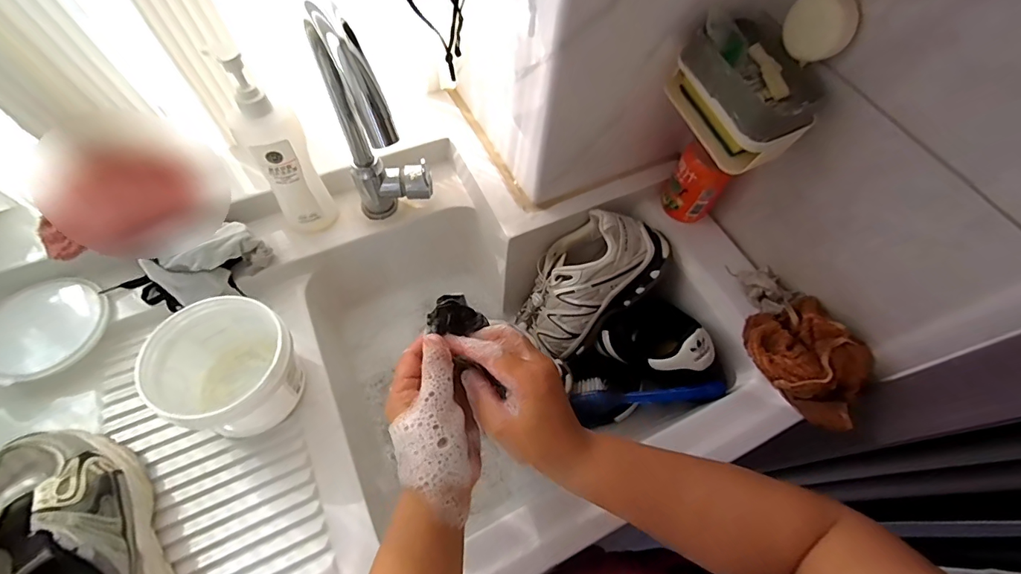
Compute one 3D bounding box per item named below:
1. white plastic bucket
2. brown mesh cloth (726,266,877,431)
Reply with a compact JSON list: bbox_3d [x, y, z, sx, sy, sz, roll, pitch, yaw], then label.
[{"bbox_3d":[-0.277,0.083,0.445,0.126,0.093,0.112,8,62,1],"label":"white plastic bucket"},{"bbox_3d":[0.309,0.057,0.490,0.108,0.073,0.195,-19,65,-12],"label":"brown mesh cloth"}]

